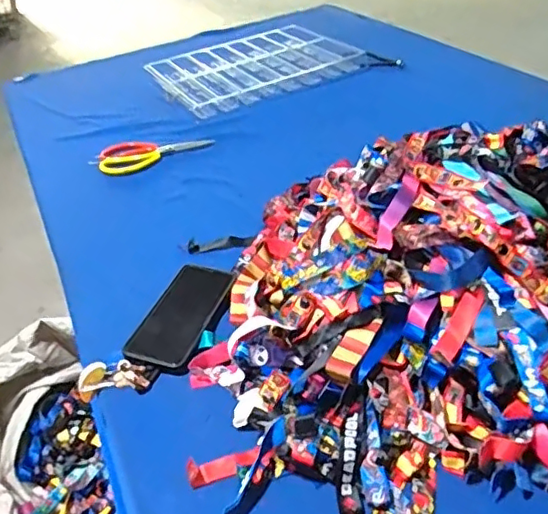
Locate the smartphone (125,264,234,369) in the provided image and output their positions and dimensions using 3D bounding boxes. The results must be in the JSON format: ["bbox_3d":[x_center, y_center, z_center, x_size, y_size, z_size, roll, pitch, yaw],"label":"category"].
[{"bbox_3d":[-0.109,0.066,0.688,0.077,0.011,0.152,13,46,14],"label":"smartphone"}]

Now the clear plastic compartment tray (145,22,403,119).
[{"bbox_3d":[-0.046,-0.479,1.414,0.476,0.026,0.434,-23,40,-21],"label":"clear plastic compartment tray"}]

